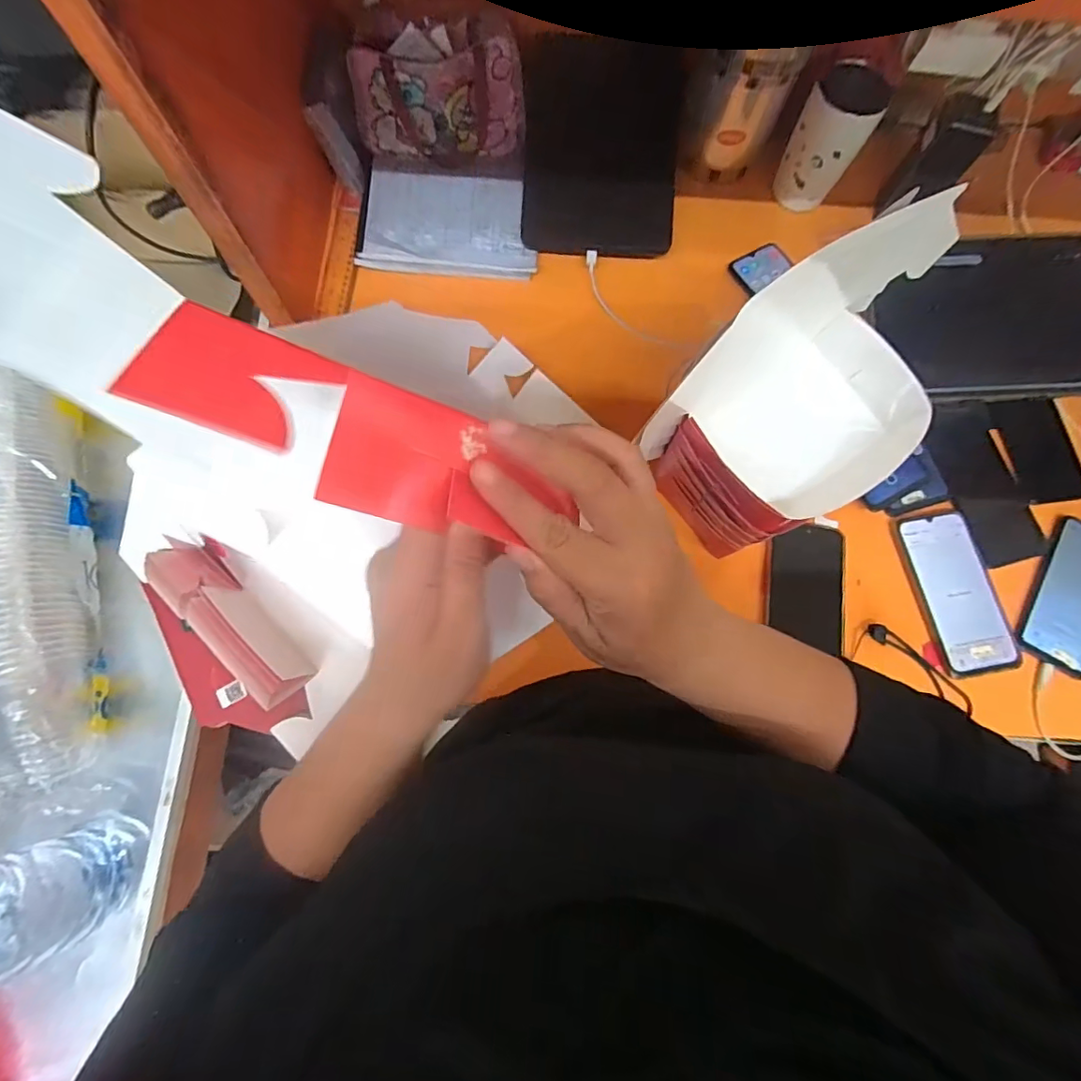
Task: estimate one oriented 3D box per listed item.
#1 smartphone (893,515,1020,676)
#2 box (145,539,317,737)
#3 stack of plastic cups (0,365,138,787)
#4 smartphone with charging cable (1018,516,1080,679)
[{"bbox_3d":[0.444,0.052,0.555,0.084,0.011,0.171,-9,76,-4],"label":"smartphone"},{"bbox_3d":[-0.287,0.098,0.476,0.123,0.092,0.189,-41,80,-11],"label":"box"},{"bbox_3d":[-0.479,0.019,0.500,0.099,0.089,0.387,-9,76,-4],"label":"stack of plastic cups"},{"bbox_3d":[0.574,0.059,0.559,0.071,0.006,0.167,29,76,6],"label":"smartphone with charging cable"}]

